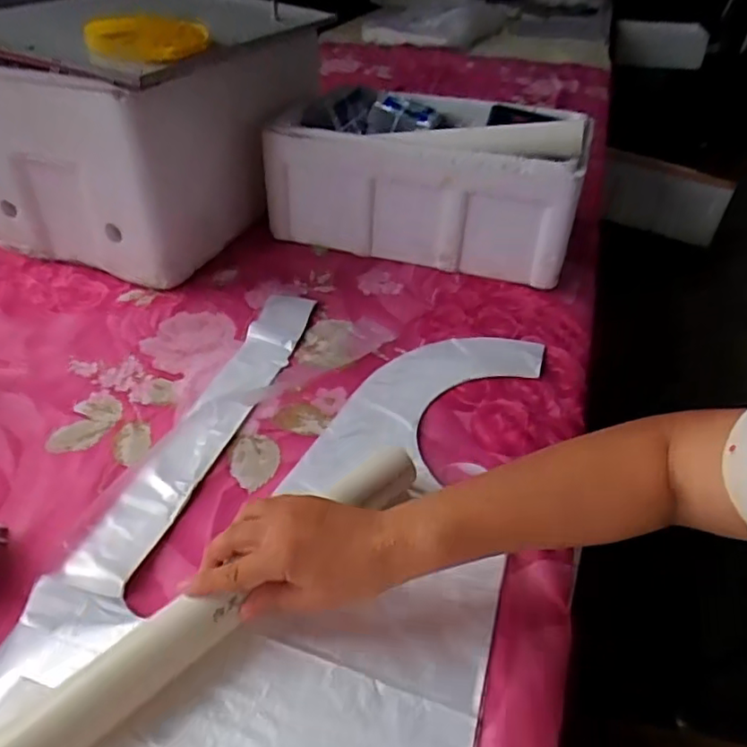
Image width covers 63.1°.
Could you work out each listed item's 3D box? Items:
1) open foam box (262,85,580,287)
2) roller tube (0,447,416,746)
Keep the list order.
[{"bbox_3d":[0.075,-0.289,0.875,0.395,0.199,0.288,9,39,8],"label":"open foam box"},{"bbox_3d":[-0.106,0.150,0.405,0.349,0.028,0.045,-32,50,-33],"label":"roller tube"}]

